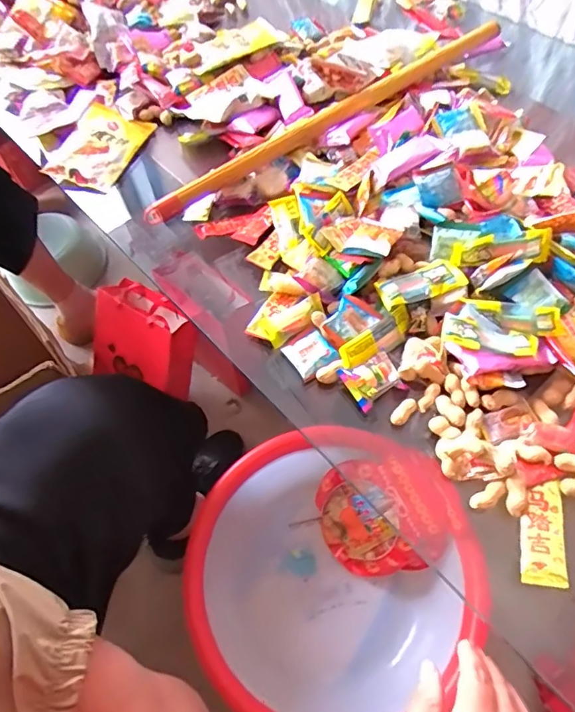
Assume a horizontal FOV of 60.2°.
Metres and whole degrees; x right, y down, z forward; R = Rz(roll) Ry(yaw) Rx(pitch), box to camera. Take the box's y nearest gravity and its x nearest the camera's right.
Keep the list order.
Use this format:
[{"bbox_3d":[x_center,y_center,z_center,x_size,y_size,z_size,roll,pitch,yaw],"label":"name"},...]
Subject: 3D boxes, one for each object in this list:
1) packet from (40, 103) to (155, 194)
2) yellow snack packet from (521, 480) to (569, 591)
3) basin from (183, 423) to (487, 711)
[{"bbox_3d":[-0.271,-0.308,0.725,0.101,0.038,0.150,20,62,14],"label":"packet"},{"bbox_3d":[0.217,0.147,0.420,0.033,0.011,0.089,12,60,10],"label":"yellow snack packet"},{"bbox_3d":[0.049,0.276,0.662,0.348,0.154,0.308,-39,64,-19],"label":"basin"}]

